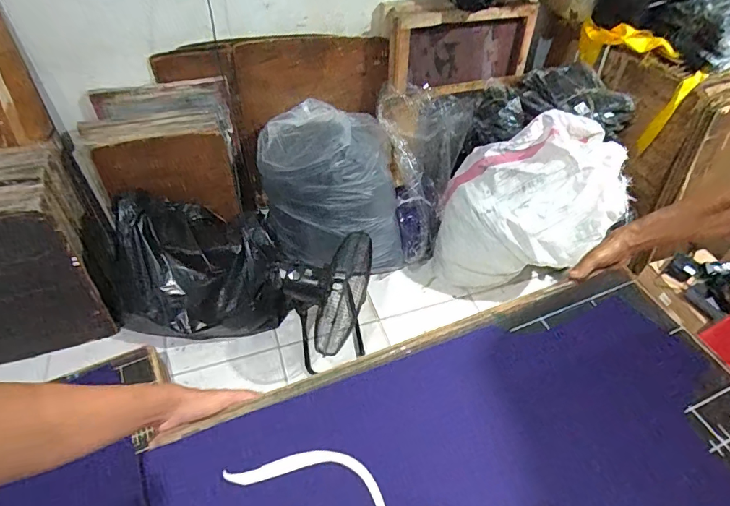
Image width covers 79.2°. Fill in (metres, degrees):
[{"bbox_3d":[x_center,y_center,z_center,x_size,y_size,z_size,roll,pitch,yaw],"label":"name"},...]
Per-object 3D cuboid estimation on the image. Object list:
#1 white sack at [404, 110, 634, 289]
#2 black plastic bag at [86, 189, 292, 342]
[{"bbox_3d":[0.586,-0.157,1.718,0.618,0.644,0.375,13,49,10],"label":"white sack"},{"bbox_3d":[-0.633,0.030,1.645,0.642,0.414,0.448,-9,49,-10],"label":"black plastic bag"}]

